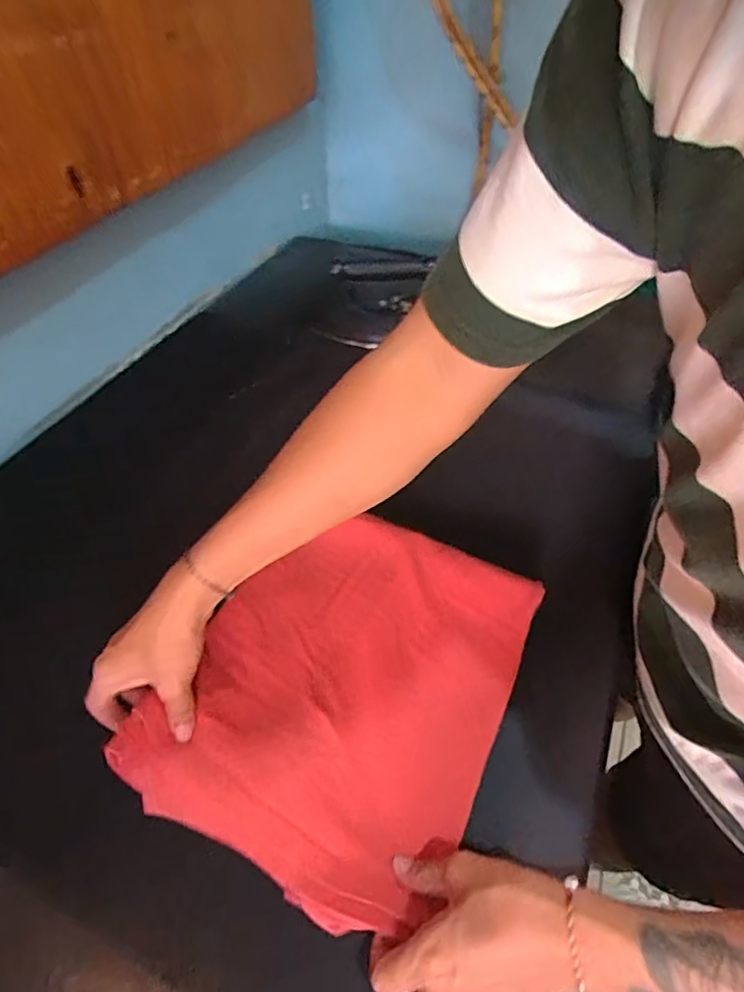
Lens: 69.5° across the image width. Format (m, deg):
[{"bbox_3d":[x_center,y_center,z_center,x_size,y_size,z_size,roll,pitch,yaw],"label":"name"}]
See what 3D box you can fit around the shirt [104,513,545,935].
[{"bbox_3d":[-0.019,0.155,0.482,0.263,0.037,0.321,22,53,17],"label":"shirt"}]

